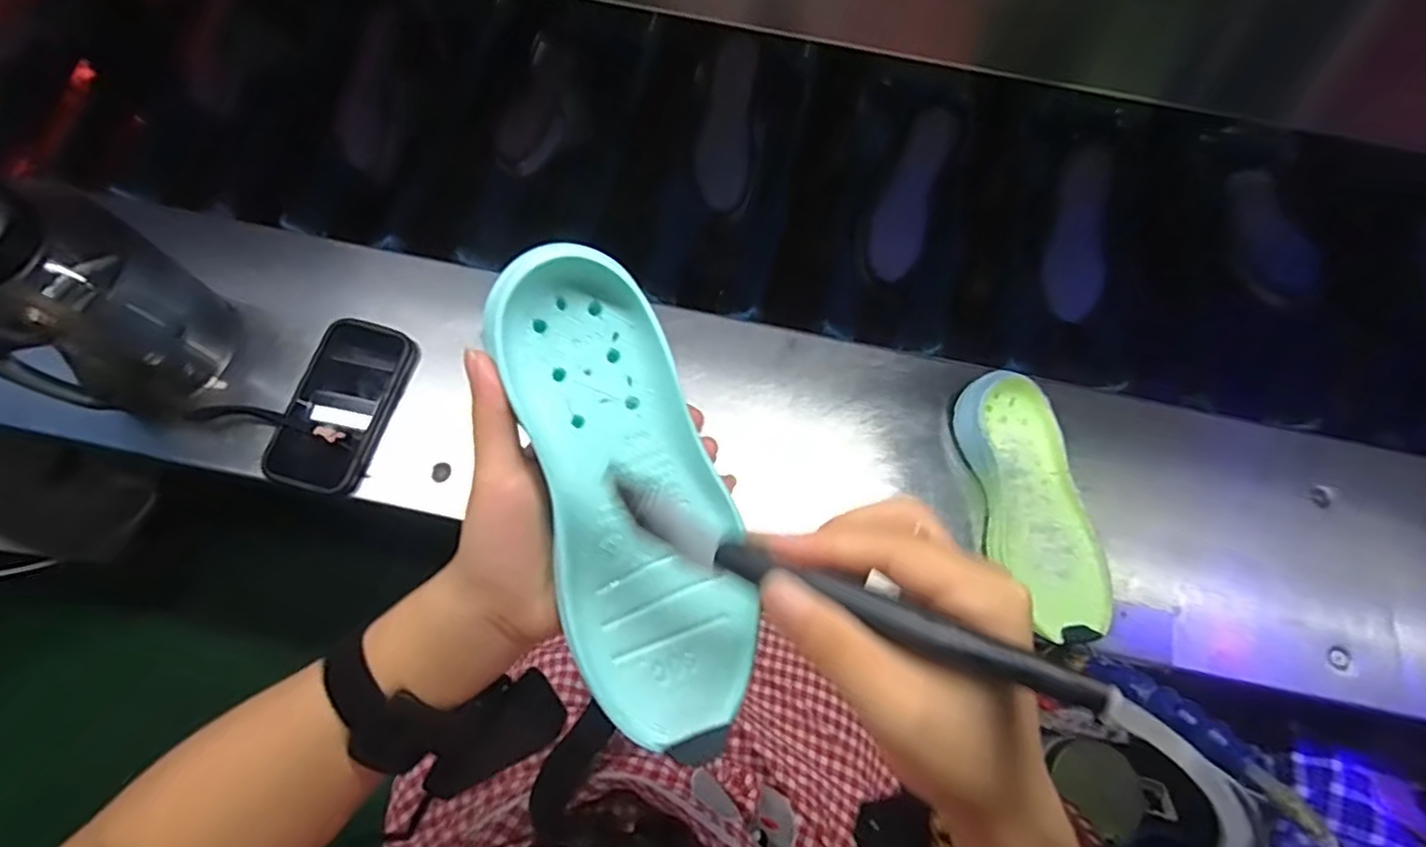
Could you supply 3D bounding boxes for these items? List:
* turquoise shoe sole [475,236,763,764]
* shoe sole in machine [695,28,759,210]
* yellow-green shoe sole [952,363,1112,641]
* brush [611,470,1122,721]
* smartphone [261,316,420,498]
[{"bbox_3d":[-0.032,0.032,0.270,0.074,0.034,0.203,-16,94,-9],"label":"turquoise shoe sole"},{"bbox_3d":[0.017,-0.321,0.710,0.056,0.015,0.176,8,93,1],"label":"shoe sole in machine"},{"bbox_3d":[0.272,0.069,0.567,0.090,0.041,0.223,-8,74,-8],"label":"yellow-green shoe sole"},{"bbox_3d":[0.034,0.051,0.213,0.173,0.013,0.012,18,67,28],"label":"brush"},{"bbox_3d":[-0.327,-0.016,0.584,0.088,0.022,0.156,20,71,3],"label":"smartphone"}]

